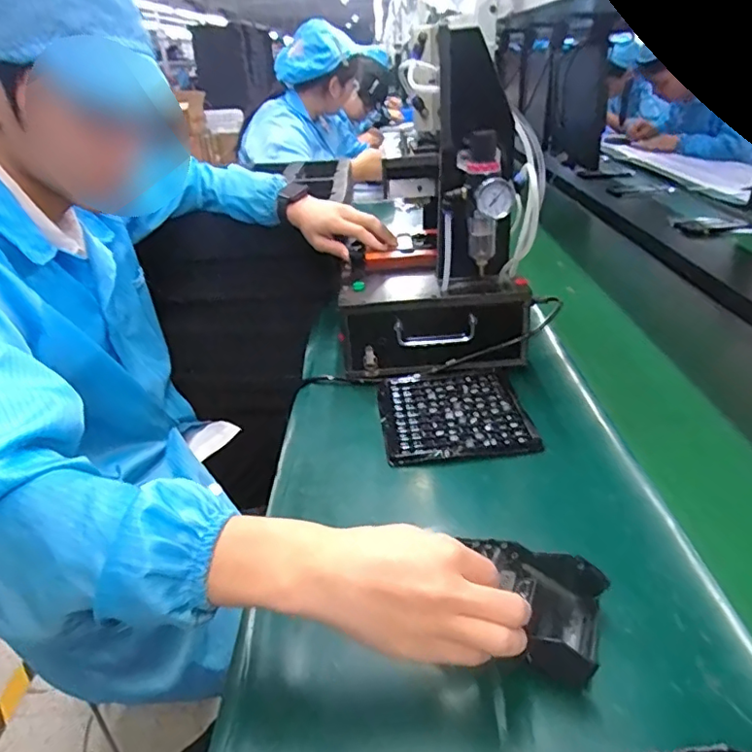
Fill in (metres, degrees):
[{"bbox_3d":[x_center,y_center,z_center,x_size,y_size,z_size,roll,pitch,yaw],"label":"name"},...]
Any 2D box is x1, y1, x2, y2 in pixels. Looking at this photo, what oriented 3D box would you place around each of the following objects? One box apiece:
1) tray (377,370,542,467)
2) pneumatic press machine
[{"bbox_3d":[0.088,0.045,0.634,0.162,0.012,0.159,-5,31,-2],"label":"tray"},{"bbox_3d":[0.074,-0.193,0.694,0.237,0.353,0.206,2,31,9],"label":"pneumatic press machine"}]

